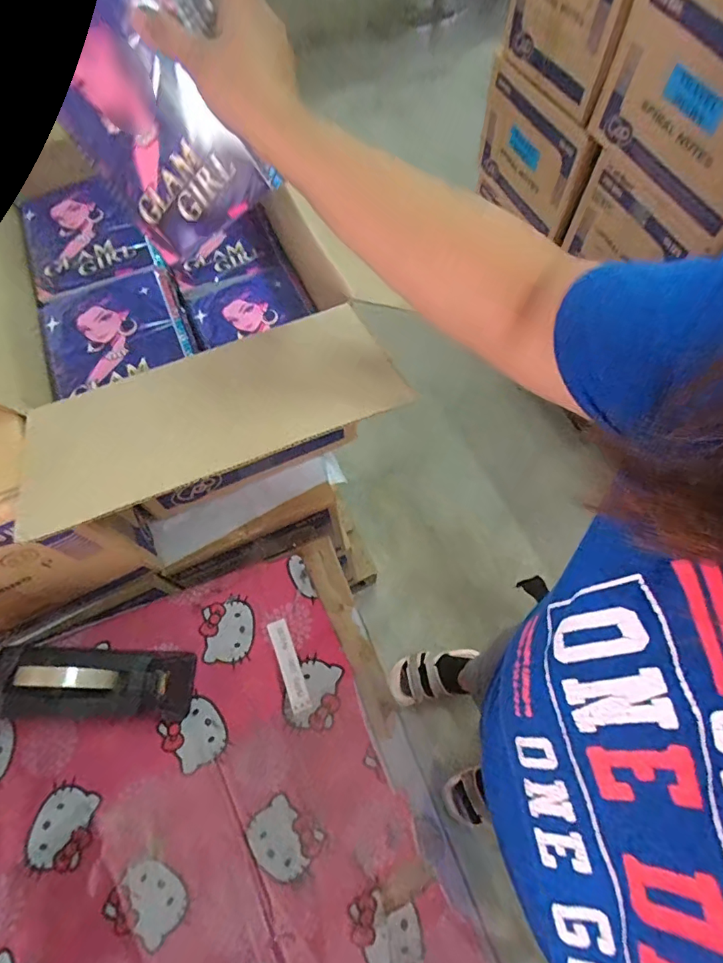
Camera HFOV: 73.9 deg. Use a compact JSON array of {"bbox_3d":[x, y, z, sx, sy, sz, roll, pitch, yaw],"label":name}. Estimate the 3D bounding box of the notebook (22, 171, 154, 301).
[{"bbox_3d":[-0.367,-0.329,0.631,0.140,0.008,0.197,-23,68,-10],"label":"notebook"}]

